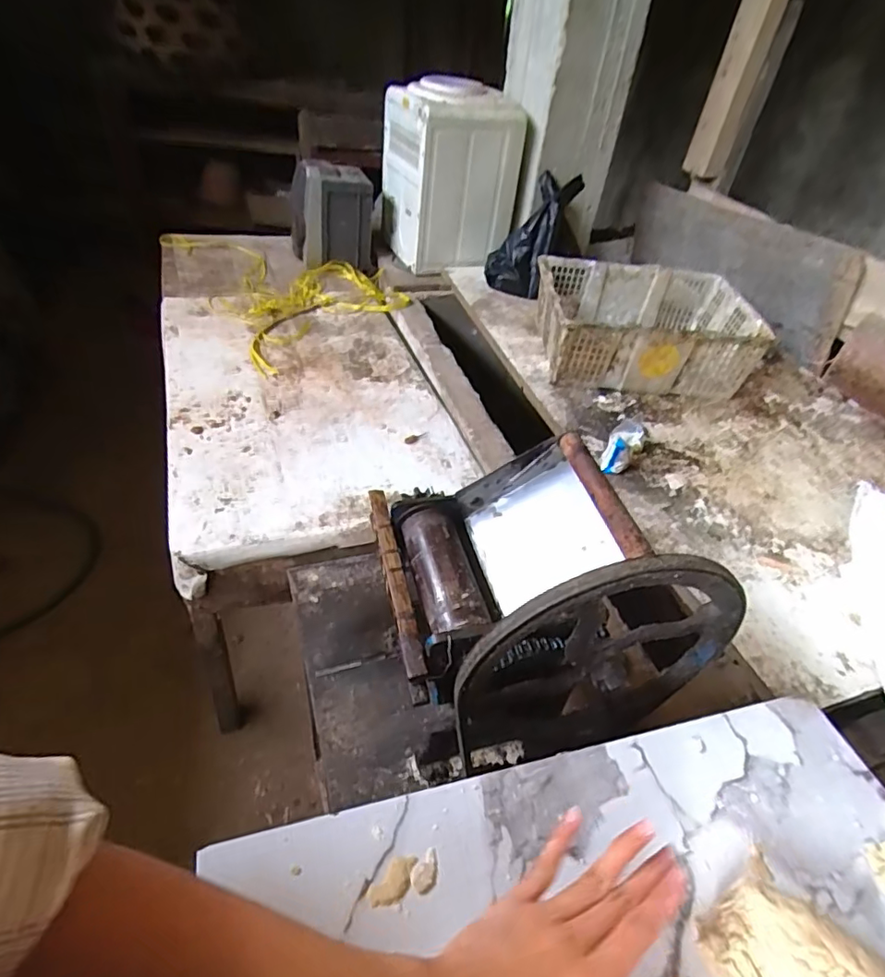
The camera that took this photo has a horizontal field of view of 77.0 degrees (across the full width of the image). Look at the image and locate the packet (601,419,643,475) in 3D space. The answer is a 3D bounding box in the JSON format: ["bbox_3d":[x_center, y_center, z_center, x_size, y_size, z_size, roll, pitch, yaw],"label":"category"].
[{"bbox_3d":[0.339,-0.078,1.045,0.061,0.060,0.136,20,42,16],"label":"packet"}]

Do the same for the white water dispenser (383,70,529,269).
[{"bbox_3d":[0.019,-0.900,1.613,0.316,0.424,0.307,-11,46,-19],"label":"white water dispenser"}]

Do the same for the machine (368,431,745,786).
[{"bbox_3d":[0.089,0.095,0.561,0.289,0.264,0.240,-4,44,-13],"label":"machine"}]

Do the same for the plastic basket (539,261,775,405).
[{"bbox_3d":[0.462,-0.374,1.312,0.464,0.190,0.344,2,40,-4],"label":"plastic basket"}]

